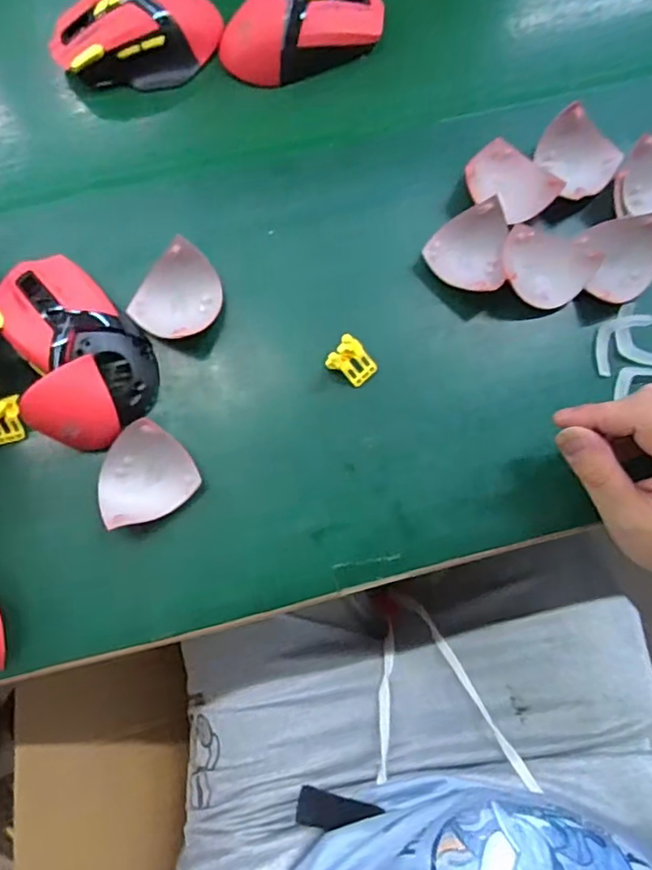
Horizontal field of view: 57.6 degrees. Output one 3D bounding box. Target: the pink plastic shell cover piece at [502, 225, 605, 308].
[{"bbox_3d":[0.147,-0.112,0.392,0.059,0.024,0.046,23,79,4],"label":"pink plastic shell cover piece"}]

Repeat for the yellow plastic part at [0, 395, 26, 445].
[{"bbox_3d":[-0.200,-0.010,0.365,0.027,0.036,0.011,-26,44,-14],"label":"yellow plastic part"}]

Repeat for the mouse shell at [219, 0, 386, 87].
[{"bbox_3d":[-0.016,-0.301,0.436,0.120,0.039,0.058,-34,81,-7],"label":"mouse shell"}]

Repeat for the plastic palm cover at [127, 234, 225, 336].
[{"bbox_3d":[-0.093,-0.090,0.383,0.052,0.025,0.058,35,80,6],"label":"plastic palm cover"}]

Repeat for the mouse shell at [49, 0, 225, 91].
[{"bbox_3d":[-0.135,-0.289,0.430,0.123,0.032,0.062,-16,79,-4],"label":"mouse shell"}]

